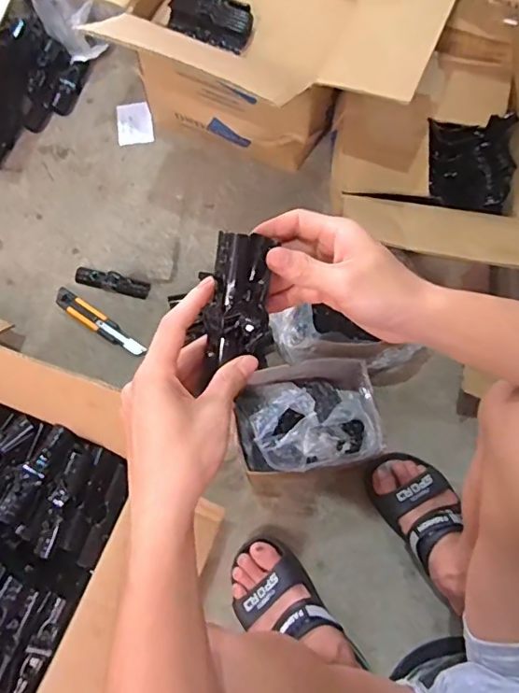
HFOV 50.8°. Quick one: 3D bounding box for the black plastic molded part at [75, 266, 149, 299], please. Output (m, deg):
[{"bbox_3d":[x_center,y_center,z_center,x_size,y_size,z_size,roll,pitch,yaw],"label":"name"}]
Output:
[{"bbox_3d":[-0.258,-0.112,0.951,0.141,0.017,0.035,15,72,6],"label":"black plastic molded part"}]

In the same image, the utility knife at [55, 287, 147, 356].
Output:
[{"bbox_3d":[-0.273,-0.041,0.922,0.181,0.014,0.033,35,75,12],"label":"utility knife"}]

